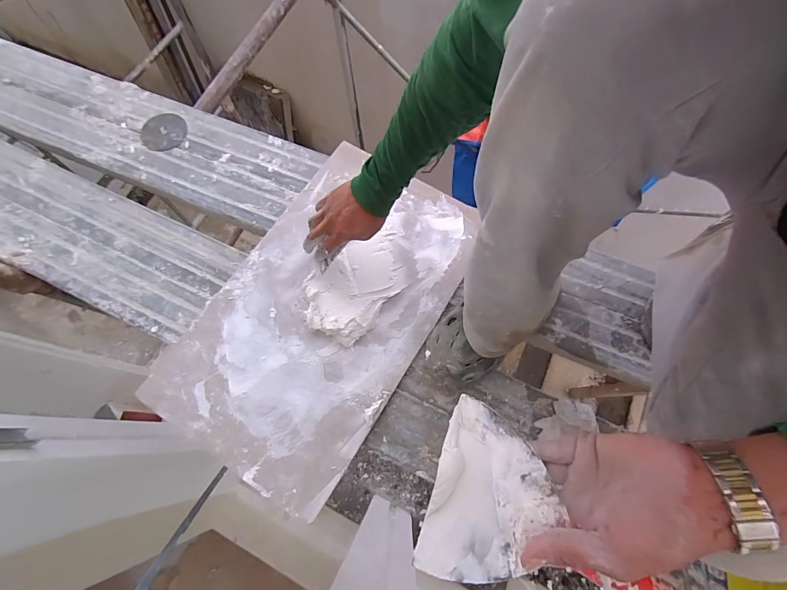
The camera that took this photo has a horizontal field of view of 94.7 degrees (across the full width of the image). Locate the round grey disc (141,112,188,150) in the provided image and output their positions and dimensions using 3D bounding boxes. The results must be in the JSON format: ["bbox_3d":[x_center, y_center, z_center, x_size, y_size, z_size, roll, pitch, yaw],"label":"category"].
[{"bbox_3d":[-0.493,-0.349,0.775,0.094,0.004,0.092,1,76,-2],"label":"round grey disc"}]

